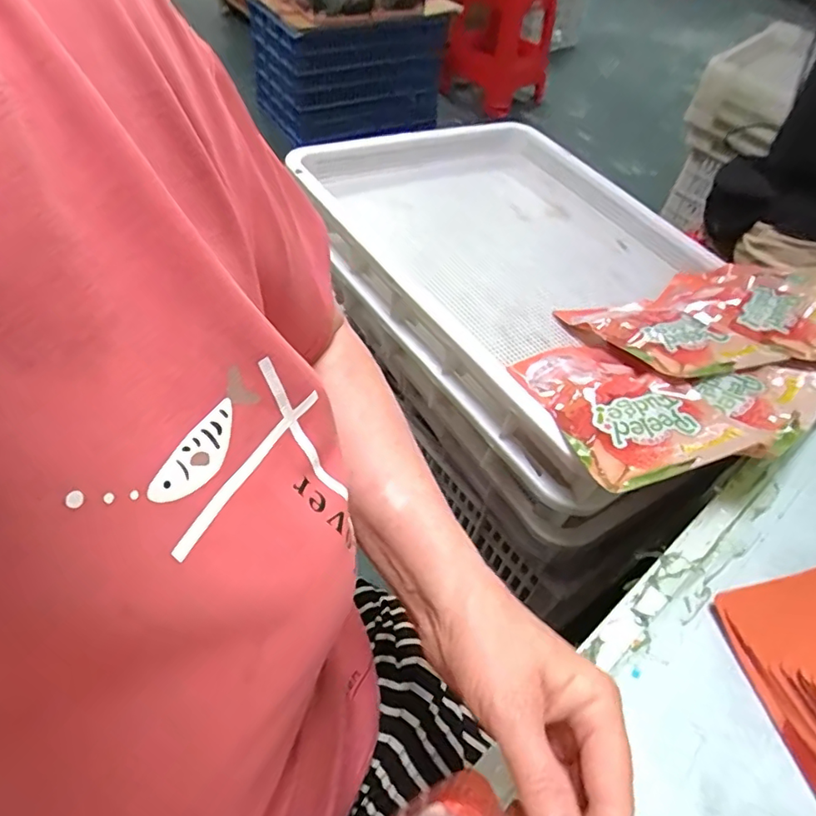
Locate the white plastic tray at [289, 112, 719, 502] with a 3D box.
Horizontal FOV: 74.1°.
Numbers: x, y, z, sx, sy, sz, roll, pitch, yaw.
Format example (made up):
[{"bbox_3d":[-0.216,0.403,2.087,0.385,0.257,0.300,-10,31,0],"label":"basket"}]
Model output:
[{"bbox_3d":[0.171,-0.208,0.746,0.486,0.079,0.615,-26,58,-24],"label":"white plastic tray"}]

